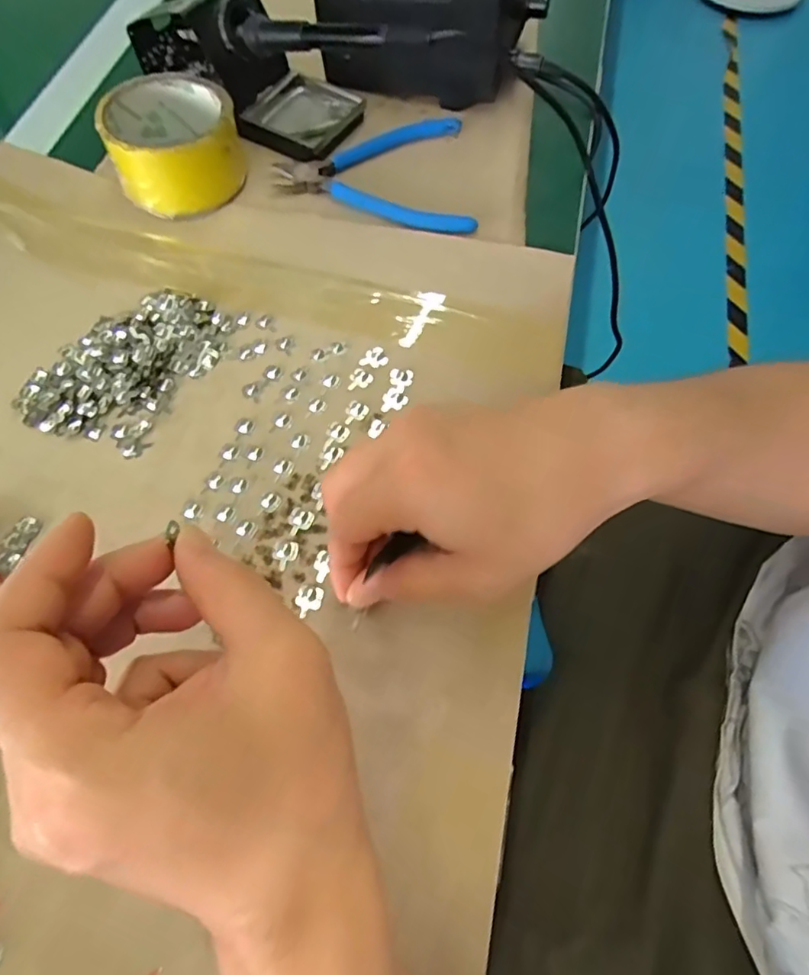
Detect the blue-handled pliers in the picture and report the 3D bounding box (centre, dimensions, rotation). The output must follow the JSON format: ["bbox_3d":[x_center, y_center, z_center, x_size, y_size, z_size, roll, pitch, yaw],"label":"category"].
[{"bbox_3d":[-0.007,-0.238,0.418,0.147,0.009,0.113,18,65,8],"label":"blue-handled pliers"}]

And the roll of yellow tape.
[{"bbox_3d":[-0.158,-0.237,0.394,0.082,0.045,0.087,0,64,0],"label":"roll of yellow tape"}]

